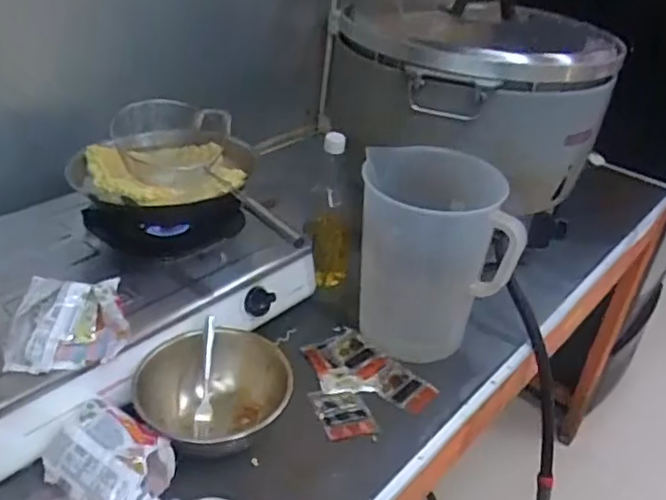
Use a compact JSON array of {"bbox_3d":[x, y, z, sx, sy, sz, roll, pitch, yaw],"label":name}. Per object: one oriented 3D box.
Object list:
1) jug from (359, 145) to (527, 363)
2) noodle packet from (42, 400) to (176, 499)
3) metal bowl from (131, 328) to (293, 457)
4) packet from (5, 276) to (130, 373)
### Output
[{"bbox_3d":[0.137,0.015,0.937,0.196,0.281,0.182,4,33,-2],"label":"jug"},{"bbox_3d":[-0.255,0.236,0.708,0.144,0.050,0.104,25,38,27],"label":"noodle packet"},{"bbox_3d":[-0.150,0.185,0.804,0.184,0.080,0.182,4,33,-2],"label":"metal bowl"},{"bbox_3d":[-0.327,0.084,0.788,0.133,0.047,0.155,-4,34,-15],"label":"packet"}]

